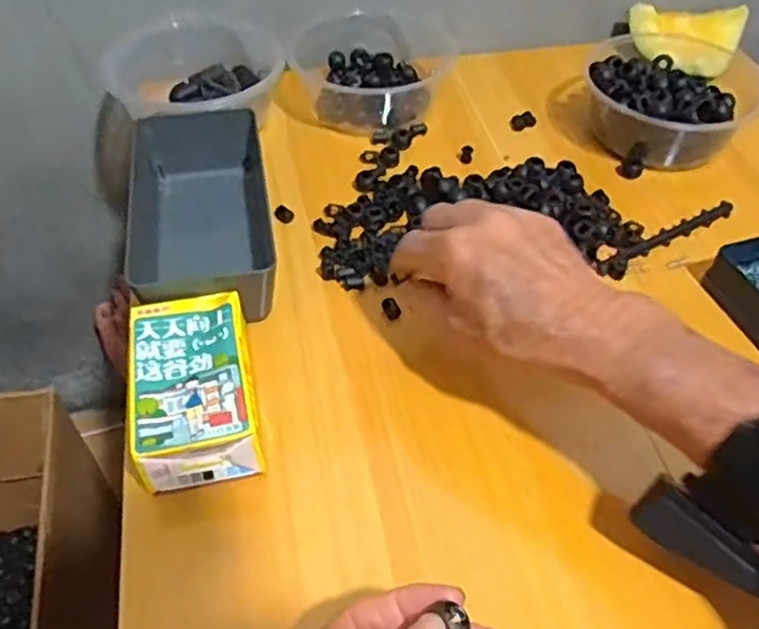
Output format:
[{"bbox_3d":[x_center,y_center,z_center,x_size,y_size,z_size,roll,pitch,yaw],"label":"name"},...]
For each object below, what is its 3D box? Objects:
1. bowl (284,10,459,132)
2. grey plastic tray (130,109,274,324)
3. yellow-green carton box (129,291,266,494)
[{"bbox_3d":[-0.007,-0.217,0.640,0.145,0.050,0.130,3,48,1],"label":"bowl"},{"bbox_3d":[-0.122,-0.070,0.504,0.089,0.045,0.187,-6,49,-7],"label":"grey plastic tray"},{"bbox_3d":[-0.104,0.042,0.407,0.063,0.044,0.104,-8,49,-9],"label":"yellow-green carton box"}]

